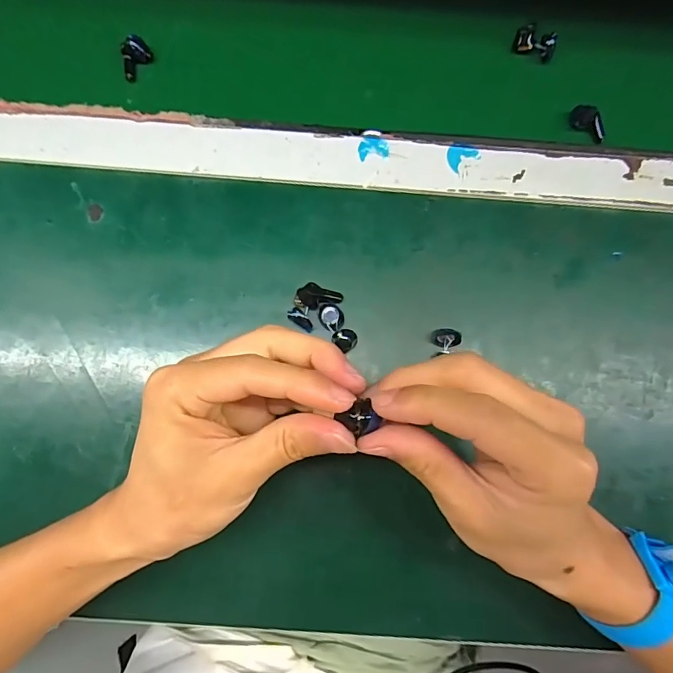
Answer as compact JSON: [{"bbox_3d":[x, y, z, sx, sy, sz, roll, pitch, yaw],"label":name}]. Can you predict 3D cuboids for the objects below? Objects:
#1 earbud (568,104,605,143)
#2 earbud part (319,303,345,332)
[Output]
[{"bbox_3d":[0.187,-0.158,0.337,0.031,0.011,0.013,39,82,5],"label":"earbud"},{"bbox_3d":[-0.003,-0.013,0.315,0.016,0.009,0.019,-15,82,-3],"label":"earbud part"}]

